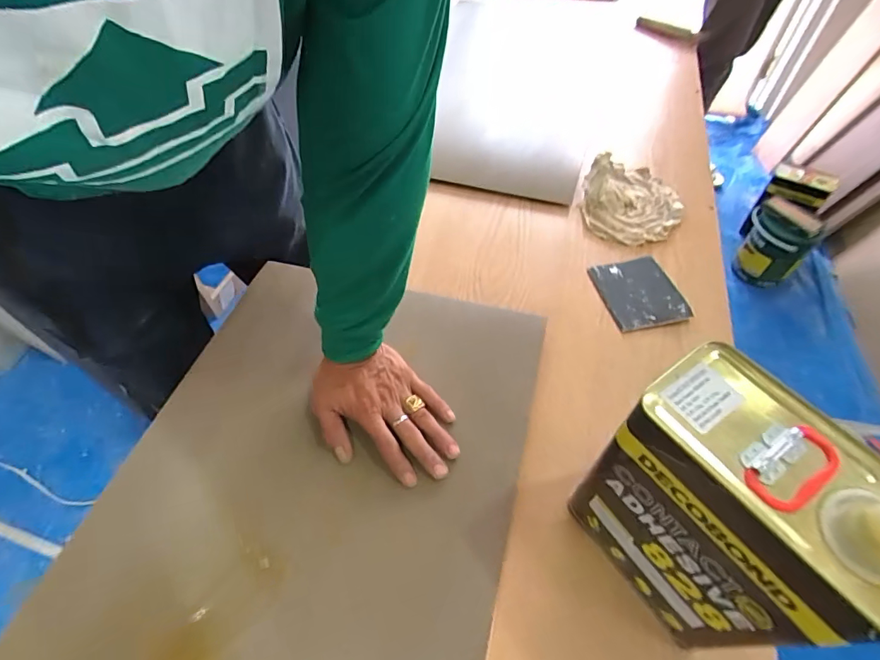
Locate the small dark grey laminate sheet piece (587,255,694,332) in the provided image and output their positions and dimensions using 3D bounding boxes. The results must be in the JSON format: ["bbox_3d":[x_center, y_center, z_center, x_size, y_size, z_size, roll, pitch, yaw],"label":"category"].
[{"bbox_3d":[0.279,-0.054,0.648,0.103,0.012,0.120,-8,53,-5],"label":"small dark grey laminate sheet piece"}]

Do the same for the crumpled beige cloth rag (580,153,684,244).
[{"bbox_3d":[0.314,-0.217,0.747,0.160,0.047,0.186,21,56,16],"label":"crumpled beige cloth rag"}]

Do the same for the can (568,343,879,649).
[{"bbox_3d":[0.201,0.146,0.352,0.091,0.254,0.160,-31,58,-20],"label":"can"}]

